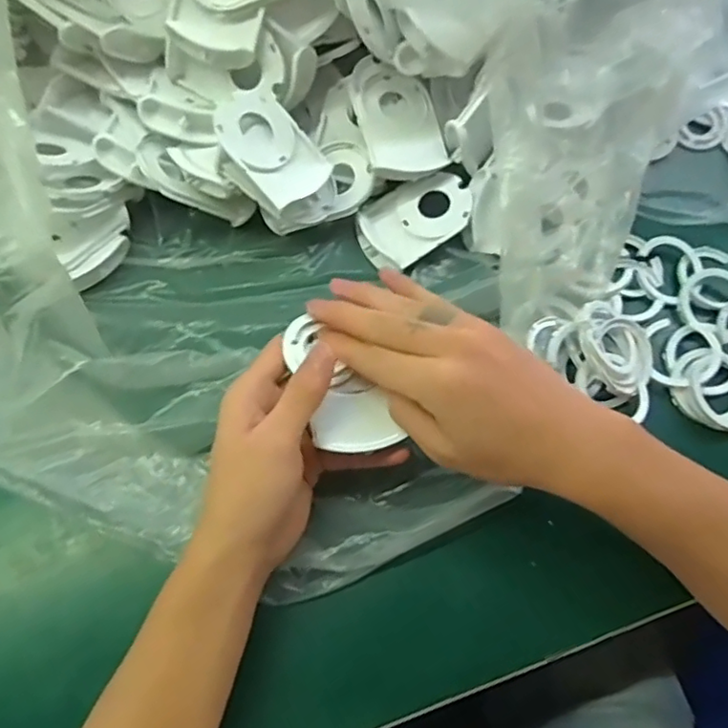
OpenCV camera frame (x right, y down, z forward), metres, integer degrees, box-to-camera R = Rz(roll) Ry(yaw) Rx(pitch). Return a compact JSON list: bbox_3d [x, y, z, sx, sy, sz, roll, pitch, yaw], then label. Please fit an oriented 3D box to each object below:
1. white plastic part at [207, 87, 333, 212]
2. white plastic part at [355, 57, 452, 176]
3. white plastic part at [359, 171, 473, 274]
[{"bbox_3d":[-0.063,-0.140,0.396,0.075,0.019,0.057,48,58,-8],"label":"white plastic part"},{"bbox_3d":[0.025,-0.175,0.420,0.056,0.020,0.086,-12,69,-7],"label":"white plastic part"},{"bbox_3d":[0.033,-0.104,0.425,0.082,0.020,0.060,-30,72,-14],"label":"white plastic part"}]

